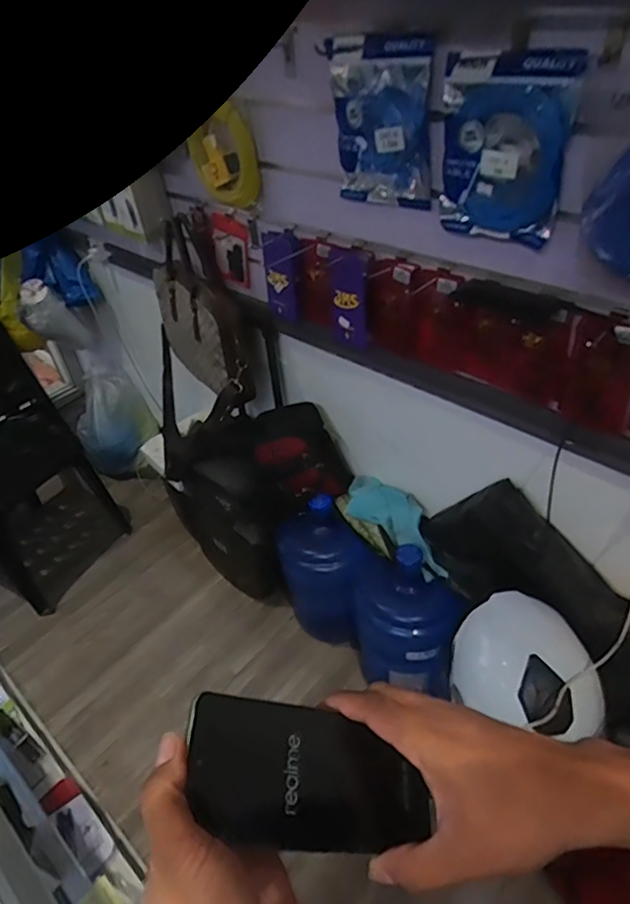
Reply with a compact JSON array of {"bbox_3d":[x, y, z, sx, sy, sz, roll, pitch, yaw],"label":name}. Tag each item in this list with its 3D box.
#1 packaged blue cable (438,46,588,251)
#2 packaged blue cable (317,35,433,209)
[{"bbox_3d":[0.258,-0.419,0.785,0.191,0.229,0.043,26,51,31],"label":"packaged blue cable"},{"bbox_3d":[0.107,-0.523,0.893,0.191,0.230,0.034,24,50,30],"label":"packaged blue cable"}]

